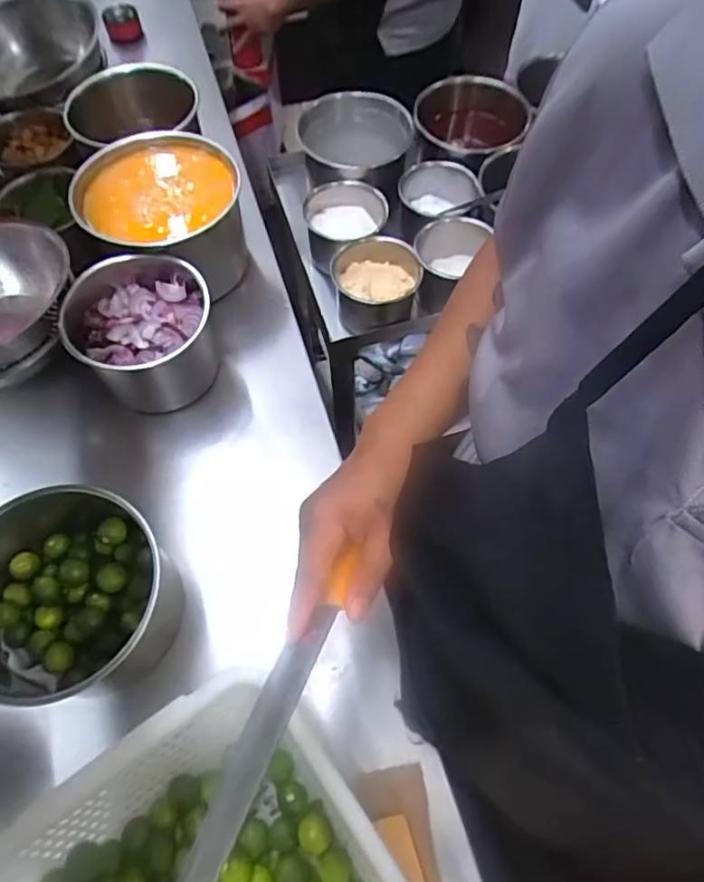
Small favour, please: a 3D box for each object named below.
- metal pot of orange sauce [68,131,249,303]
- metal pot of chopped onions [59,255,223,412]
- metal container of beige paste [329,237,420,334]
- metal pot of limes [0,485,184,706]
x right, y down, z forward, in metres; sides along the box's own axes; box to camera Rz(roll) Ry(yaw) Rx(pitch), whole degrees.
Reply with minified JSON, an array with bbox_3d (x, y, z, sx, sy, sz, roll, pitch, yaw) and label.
[{"bbox_3d":[-0.231,-0.269,0.738,0.188,0.161,0.195,0,63,0],"label":"metal pot of orange sauce"},{"bbox_3d":[-0.233,-0.115,0.653,0.149,0.120,0.149,0,63,0],"label":"metal pot of chopped onions"},{"bbox_3d":[0.033,-0.224,0.793,0.115,0.063,0.122,-13,64,-7],"label":"metal container of beige paste"},{"bbox_3d":[-0.266,0.143,0.523,0.192,0.129,0.168,12,64,6],"label":"metal pot of limes"}]

